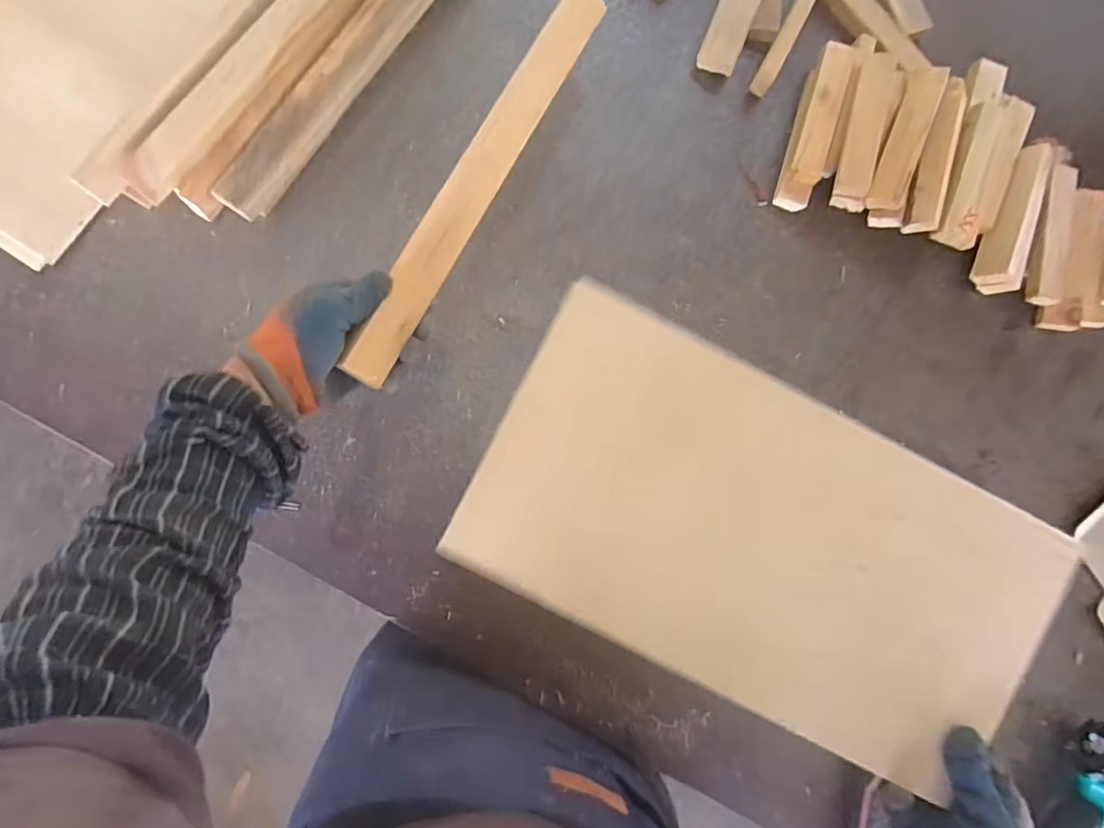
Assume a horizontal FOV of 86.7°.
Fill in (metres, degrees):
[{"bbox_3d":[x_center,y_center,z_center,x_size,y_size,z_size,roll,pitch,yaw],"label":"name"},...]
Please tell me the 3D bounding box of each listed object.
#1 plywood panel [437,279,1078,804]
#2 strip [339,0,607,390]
[{"bbox_3d":[0.157,0.096,0.441,0.420,0.017,0.226,27,94,-1],"label":"plywood panel"},{"bbox_3d":[-0.060,-0.218,0.515,0.041,0.011,0.427,32,77,-20],"label":"strip"}]

